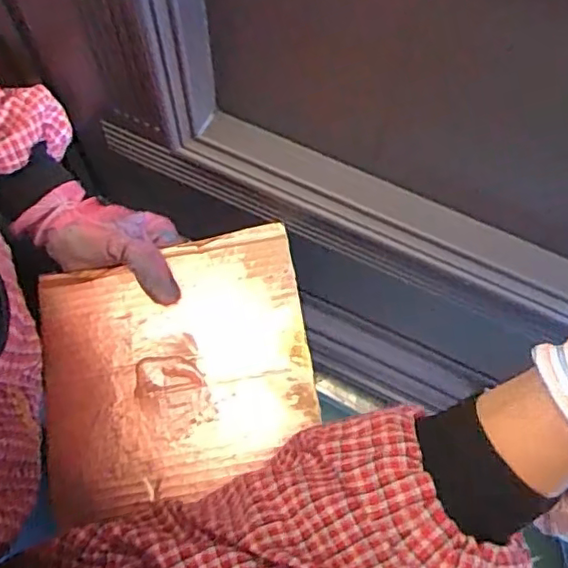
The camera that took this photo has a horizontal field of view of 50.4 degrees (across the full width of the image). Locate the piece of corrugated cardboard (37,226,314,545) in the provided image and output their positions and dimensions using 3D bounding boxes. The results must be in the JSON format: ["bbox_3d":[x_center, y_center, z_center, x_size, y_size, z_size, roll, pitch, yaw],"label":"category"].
[{"bbox_3d":[-0.072,0.056,0.406,0.179,0.008,0.163,-14,72,-3],"label":"piece of corrugated cardboard"}]

